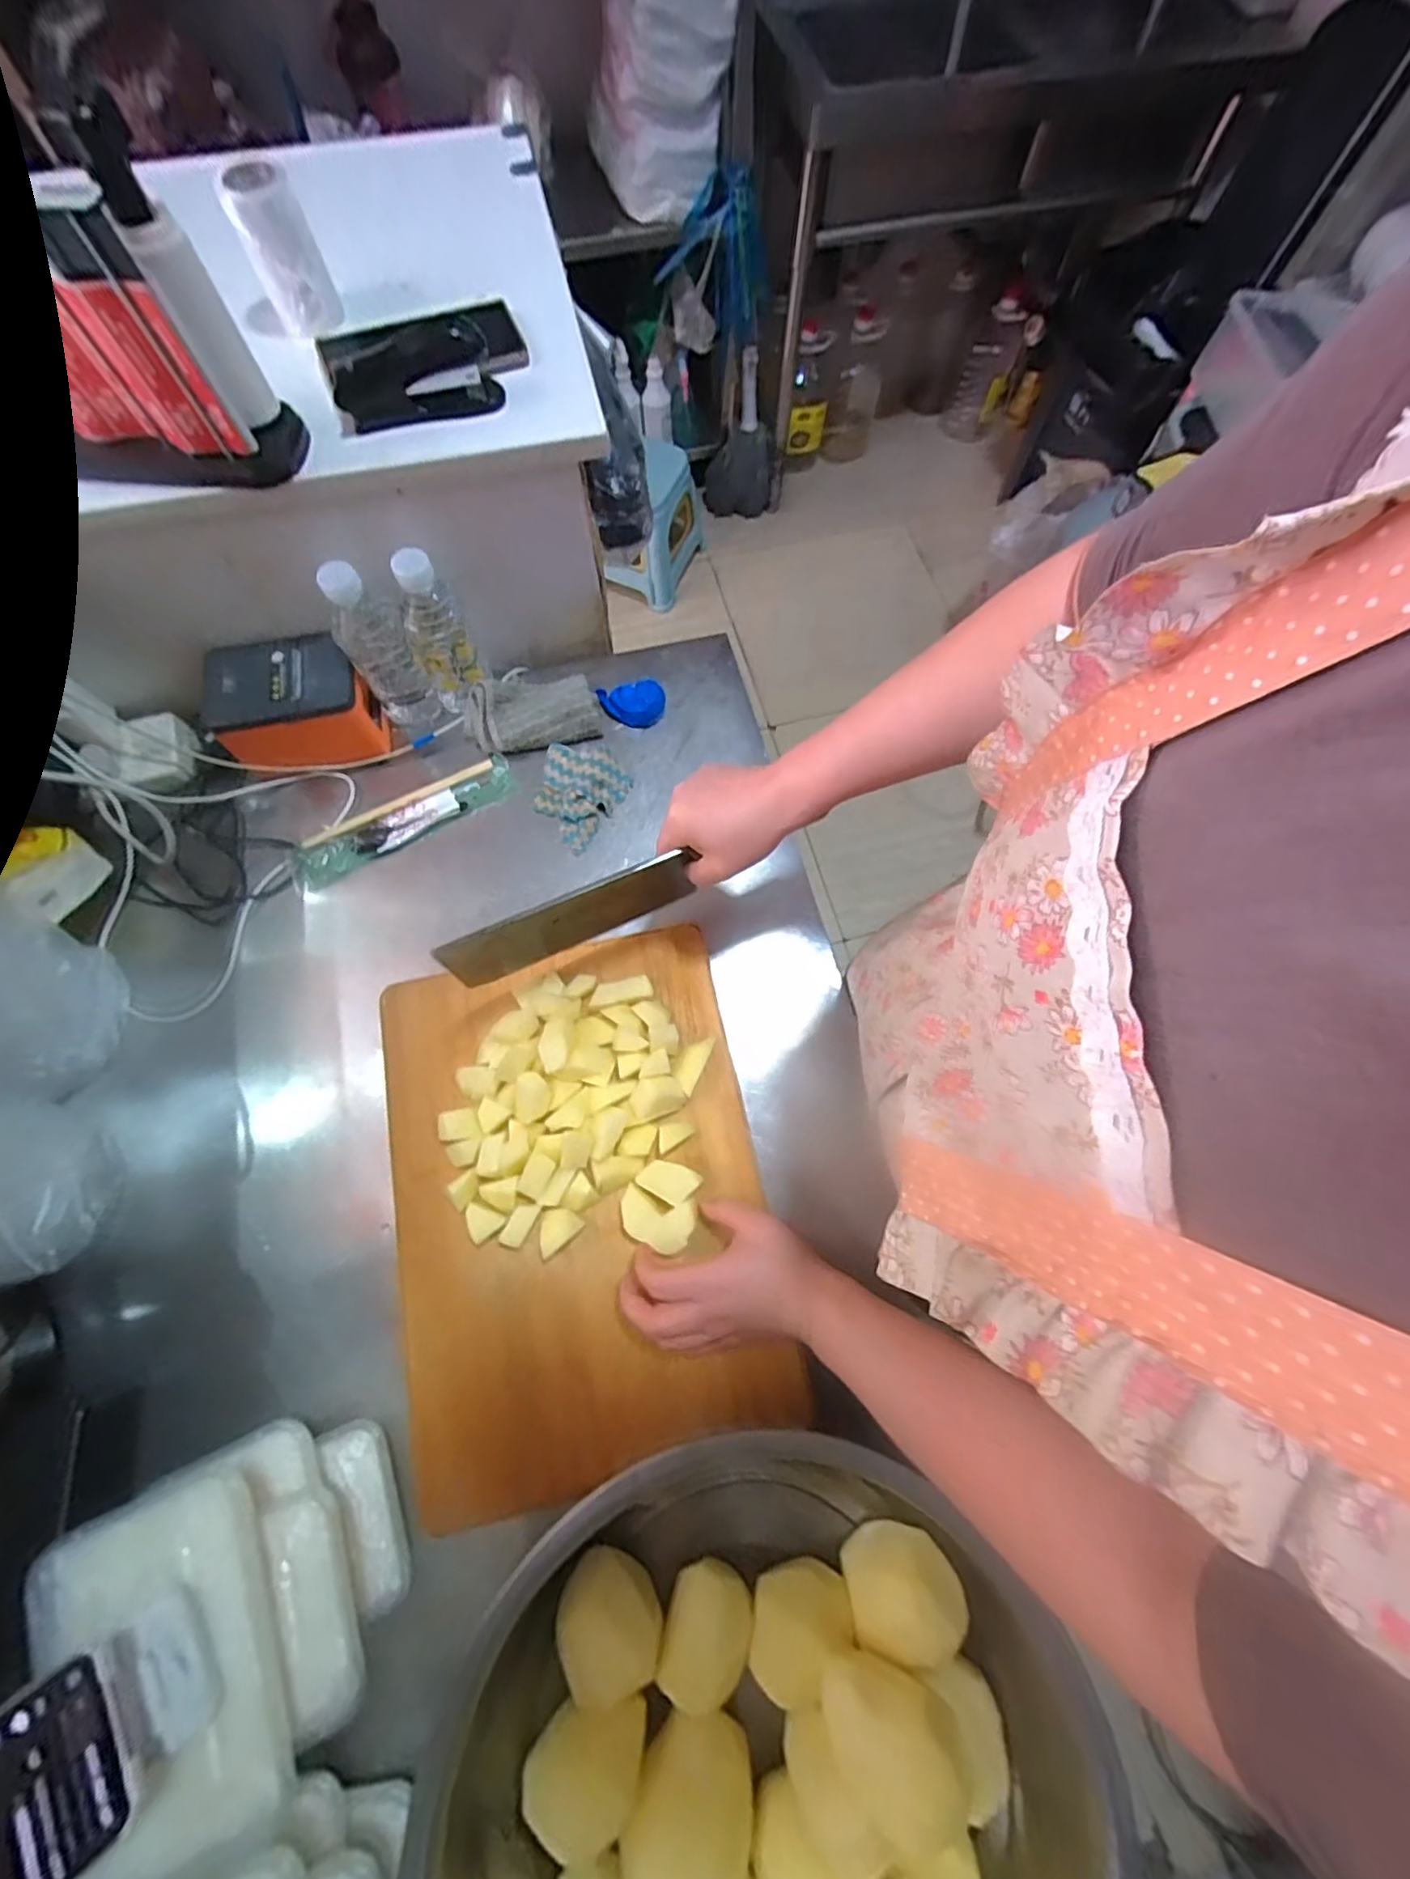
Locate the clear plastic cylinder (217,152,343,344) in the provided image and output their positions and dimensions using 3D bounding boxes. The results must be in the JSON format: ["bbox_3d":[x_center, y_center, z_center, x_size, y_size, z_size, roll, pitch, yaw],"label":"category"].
[{"bbox_3d":[-0.328,-0.533,0.484,0.052,0.085,0.044,-24,74,-8],"label":"clear plastic cylinder"}]

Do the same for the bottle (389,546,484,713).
[{"bbox_3d":[-0.258,-0.297,0.591,0.056,0.137,0.056,-24,74,-8],"label":"bottle"}]

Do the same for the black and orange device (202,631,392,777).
[{"bbox_3d":[-0.398,-0.230,0.612,0.137,0.079,0.098,-17,73,-6],"label":"black and orange device"}]

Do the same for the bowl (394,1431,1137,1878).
[{"bbox_3d":[0.036,0.534,0.382,0.354,0.127,0.353,-29,74,-9],"label":"bowl"}]

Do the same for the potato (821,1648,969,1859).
[{"bbox_3d":[0.109,0.485,0.376,0.078,0.058,0.062,13,72,4],"label":"potato"}]

